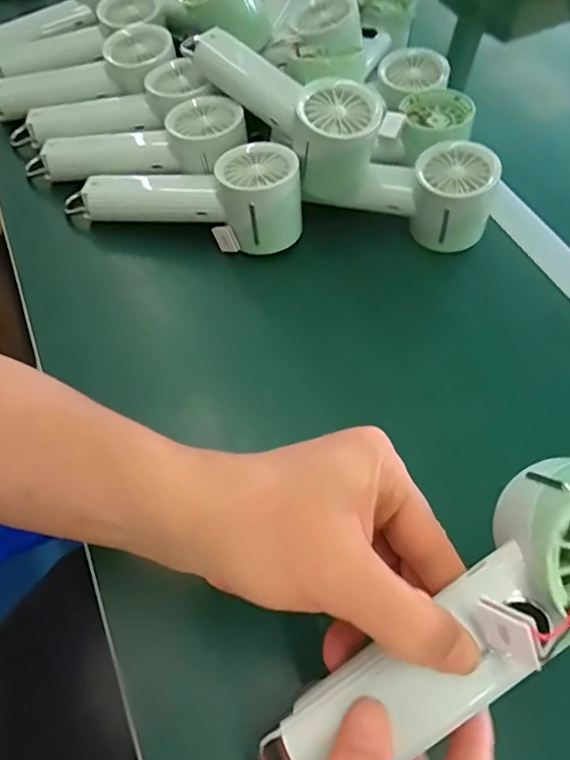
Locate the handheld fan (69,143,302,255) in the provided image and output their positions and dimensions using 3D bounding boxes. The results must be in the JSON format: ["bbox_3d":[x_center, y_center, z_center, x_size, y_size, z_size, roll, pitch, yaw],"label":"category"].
[{"bbox_3d":[-0.080,-0.148,0.414,0.191,0.058,0.061,8,57,2],"label":"handheld fan"}]

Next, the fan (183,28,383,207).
[{"bbox_3d":[-0.004,-0.217,0.426,0.061,0.071,0.184,-32,64,-21],"label":"fan"}]

